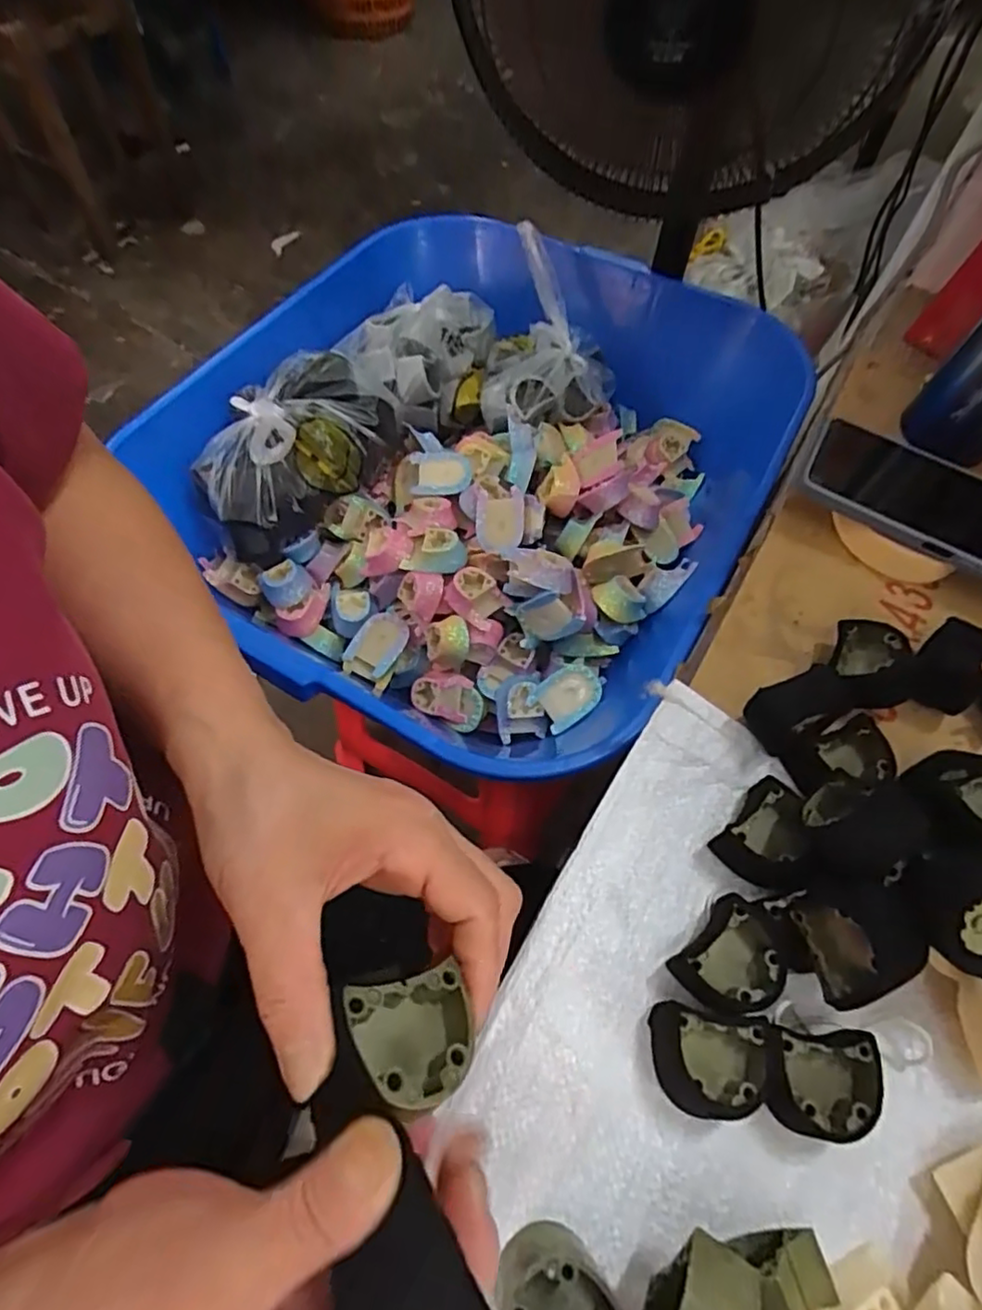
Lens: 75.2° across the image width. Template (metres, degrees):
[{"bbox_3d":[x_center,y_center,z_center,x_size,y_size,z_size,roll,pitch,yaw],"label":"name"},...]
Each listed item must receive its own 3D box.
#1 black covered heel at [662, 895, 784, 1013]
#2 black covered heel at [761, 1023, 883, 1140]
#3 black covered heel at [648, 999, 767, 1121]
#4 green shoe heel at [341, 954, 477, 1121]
[{"bbox_3d":[0.117,0.147,0.309,0.041,0.026,0.048,38,67,18],"label":"black covered heel"},{"bbox_3d":[0.145,0.192,0.288,0.047,0.028,0.042,10,61,5],"label":"black covered heel"},{"bbox_3d":[0.098,0.185,0.289,0.047,0.027,0.041,10,61,5],"label":"black covered heel"},{"bbox_3d":[-0.029,0.131,0.210,0.043,0.033,0.037,4,45,-36],"label":"green shoe heel"}]

